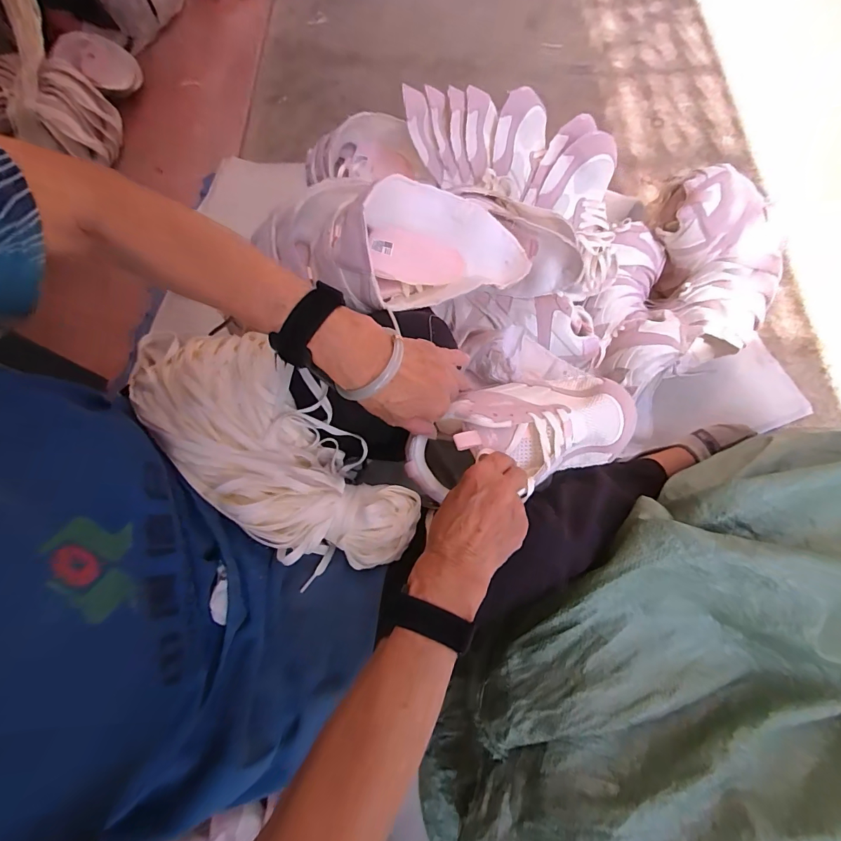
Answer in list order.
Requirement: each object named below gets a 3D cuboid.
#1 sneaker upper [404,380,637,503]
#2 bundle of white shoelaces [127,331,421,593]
[{"bbox_3d":[0.101,0.010,0.425,0.230,0.075,0.107,-11,70,-9],"label":"sneaker upper"},{"bbox_3d":[-0.153,0.014,0.391,0.315,0.075,0.136,42,80,18],"label":"bundle of white shoelaces"}]

